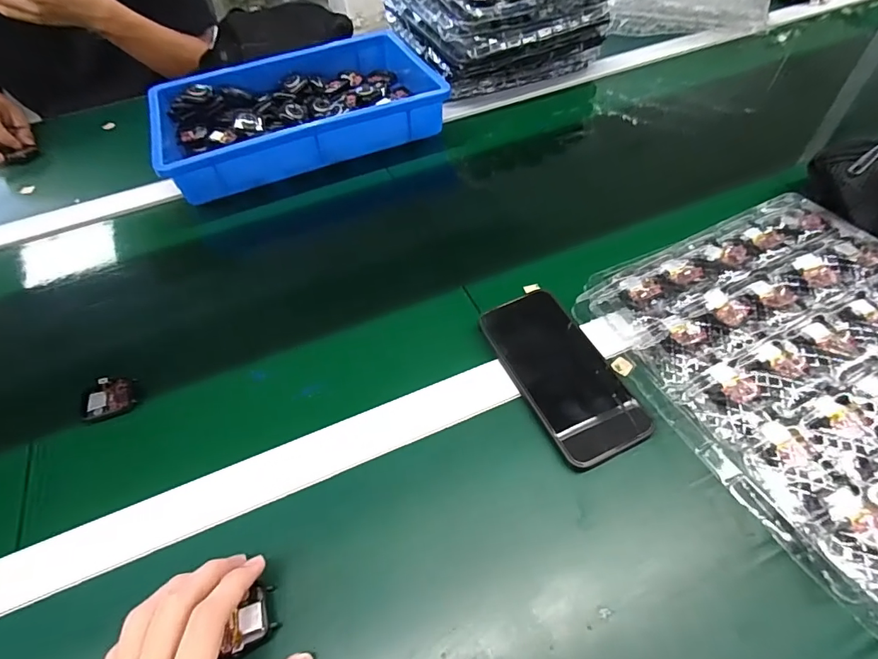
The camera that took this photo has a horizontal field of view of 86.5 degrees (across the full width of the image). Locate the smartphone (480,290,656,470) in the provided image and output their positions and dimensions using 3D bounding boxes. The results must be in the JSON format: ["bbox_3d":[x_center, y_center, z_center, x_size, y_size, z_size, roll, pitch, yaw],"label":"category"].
[{"bbox_3d":[0.102,0.033,0.395,0.078,0.008,0.159,-20,58,-15],"label":"smartphone"}]

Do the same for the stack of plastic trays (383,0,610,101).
[{"bbox_3d":[0.087,-0.504,0.737,0.284,0.130,0.261,-22,54,-13],"label":"stack of plastic trays"}]

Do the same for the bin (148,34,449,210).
[{"bbox_3d":[-0.198,-0.315,0.657,0.368,0.052,0.245,-21,54,-12],"label":"bin"}]

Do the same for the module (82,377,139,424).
[{"bbox_3d":[-0.292,0.061,0.414,0.041,0.012,0.040,-20,54,-11],"label":"module"}]

